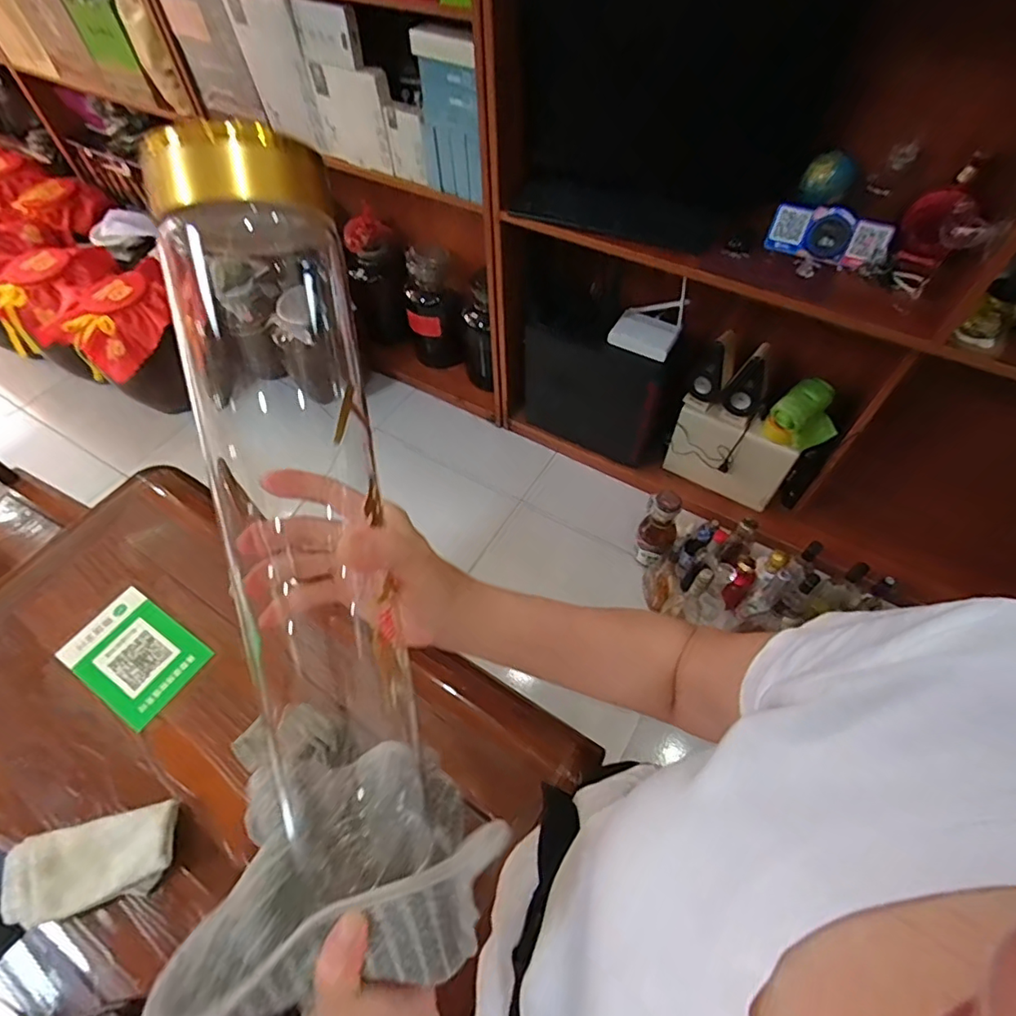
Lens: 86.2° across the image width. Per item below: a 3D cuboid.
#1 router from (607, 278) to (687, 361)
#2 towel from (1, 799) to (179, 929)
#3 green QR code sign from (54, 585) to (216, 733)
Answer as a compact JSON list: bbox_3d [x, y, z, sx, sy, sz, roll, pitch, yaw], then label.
[{"bbox_3d":[0.356,-0.485,1.371,0.165,0.168,0.107,22,59,15],"label":"router"},{"bbox_3d":[-0.438,0.378,0.578,0.156,0.043,0.082,-14,57,-9],"label":"towel"},{"bbox_3d":[-0.494,0.194,0.721,0.174,0.008,0.119,30,61,16],"label":"green QR code sign"}]

